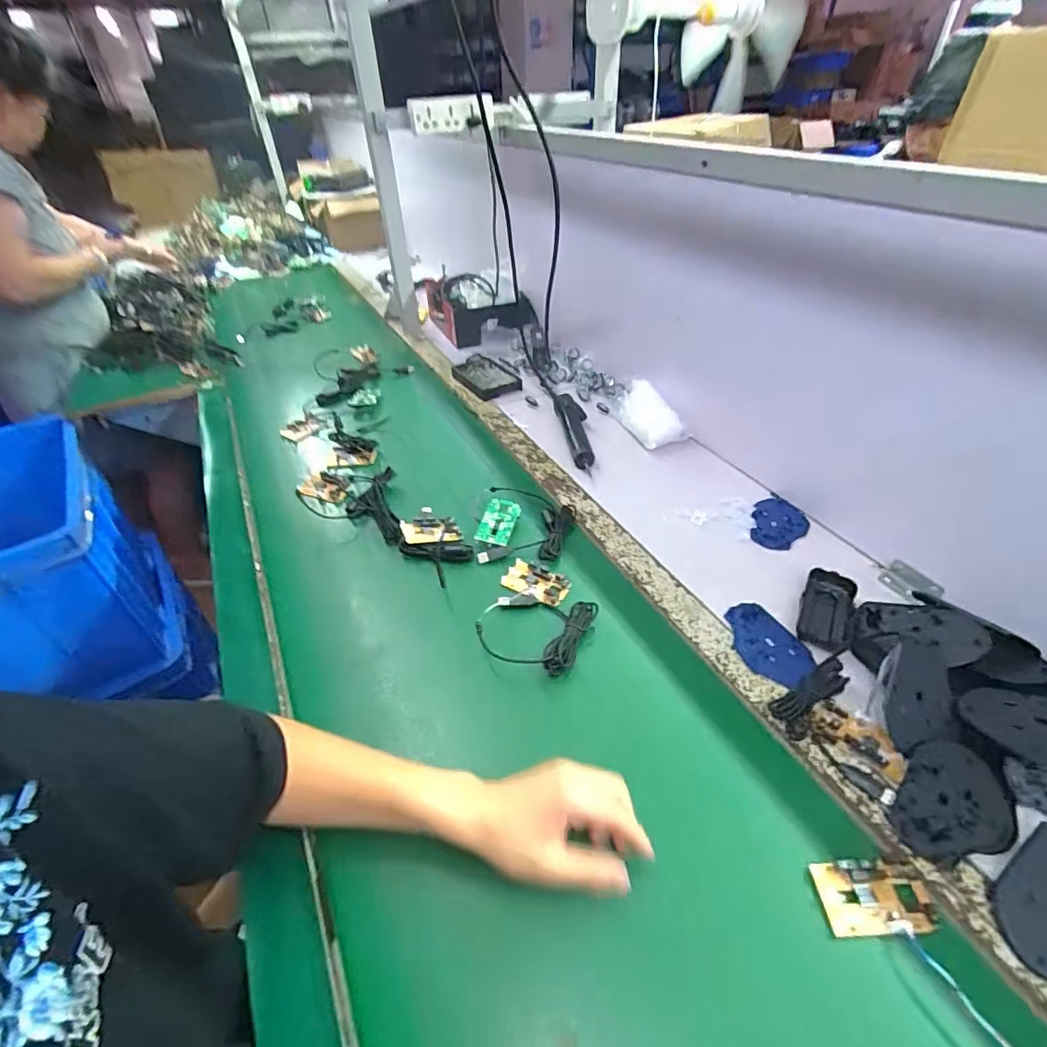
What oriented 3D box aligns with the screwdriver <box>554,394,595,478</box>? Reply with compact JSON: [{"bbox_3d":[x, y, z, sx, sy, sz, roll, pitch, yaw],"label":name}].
[{"bbox_3d":[0.086,-0.155,0.855,0.042,0.033,0.216,-6,40,-3],"label":"screwdriver"}]

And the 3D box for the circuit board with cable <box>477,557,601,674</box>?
[{"bbox_3d":[0.014,0.102,0.585,0.124,0.019,0.137,16,44,21],"label":"circuit board with cable"}]

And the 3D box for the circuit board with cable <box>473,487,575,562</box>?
[{"bbox_3d":[0.003,-0.005,0.706,0.130,0.021,0.138,-1,40,3],"label":"circuit board with cable"}]

